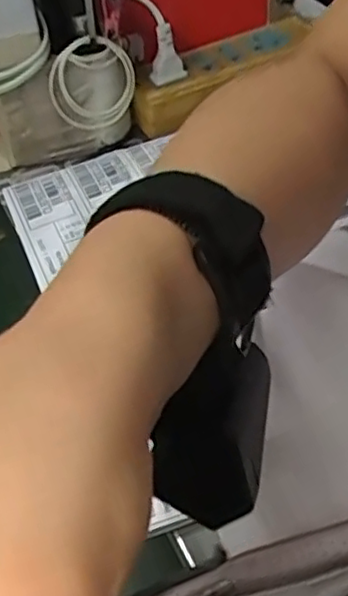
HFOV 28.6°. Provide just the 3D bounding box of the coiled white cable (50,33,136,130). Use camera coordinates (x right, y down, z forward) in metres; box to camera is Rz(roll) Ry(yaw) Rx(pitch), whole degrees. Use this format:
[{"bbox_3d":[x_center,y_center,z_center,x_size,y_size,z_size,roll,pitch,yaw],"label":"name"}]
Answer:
[{"bbox_3d":[-0.052,-0.139,0.453,0.057,0.069,0.014,-20,49,-11],"label":"coiled white cable"}]

